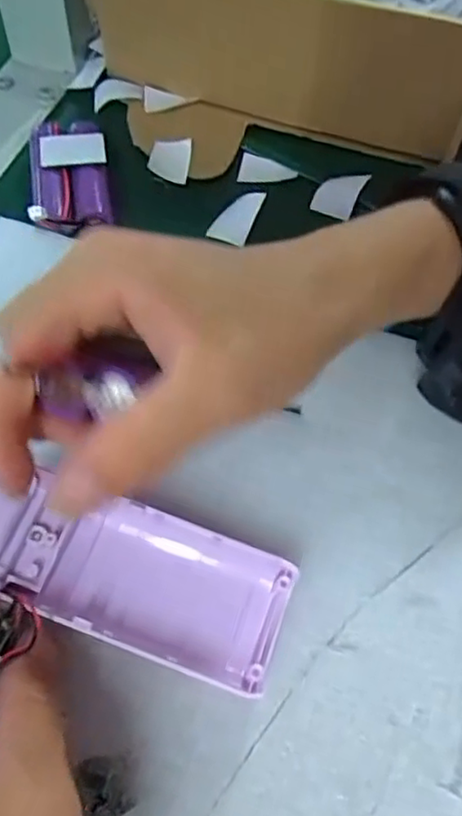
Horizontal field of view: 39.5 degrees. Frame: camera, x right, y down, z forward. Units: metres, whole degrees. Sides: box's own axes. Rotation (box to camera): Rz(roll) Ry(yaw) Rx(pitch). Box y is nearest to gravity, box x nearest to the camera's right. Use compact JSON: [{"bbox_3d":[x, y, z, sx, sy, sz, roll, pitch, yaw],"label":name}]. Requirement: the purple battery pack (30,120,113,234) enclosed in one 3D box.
[{"bbox_3d":[-0.077,-0.109,0.310,0.036,0.018,0.066,-6,60,-7],"label":"purple battery pack"}]

